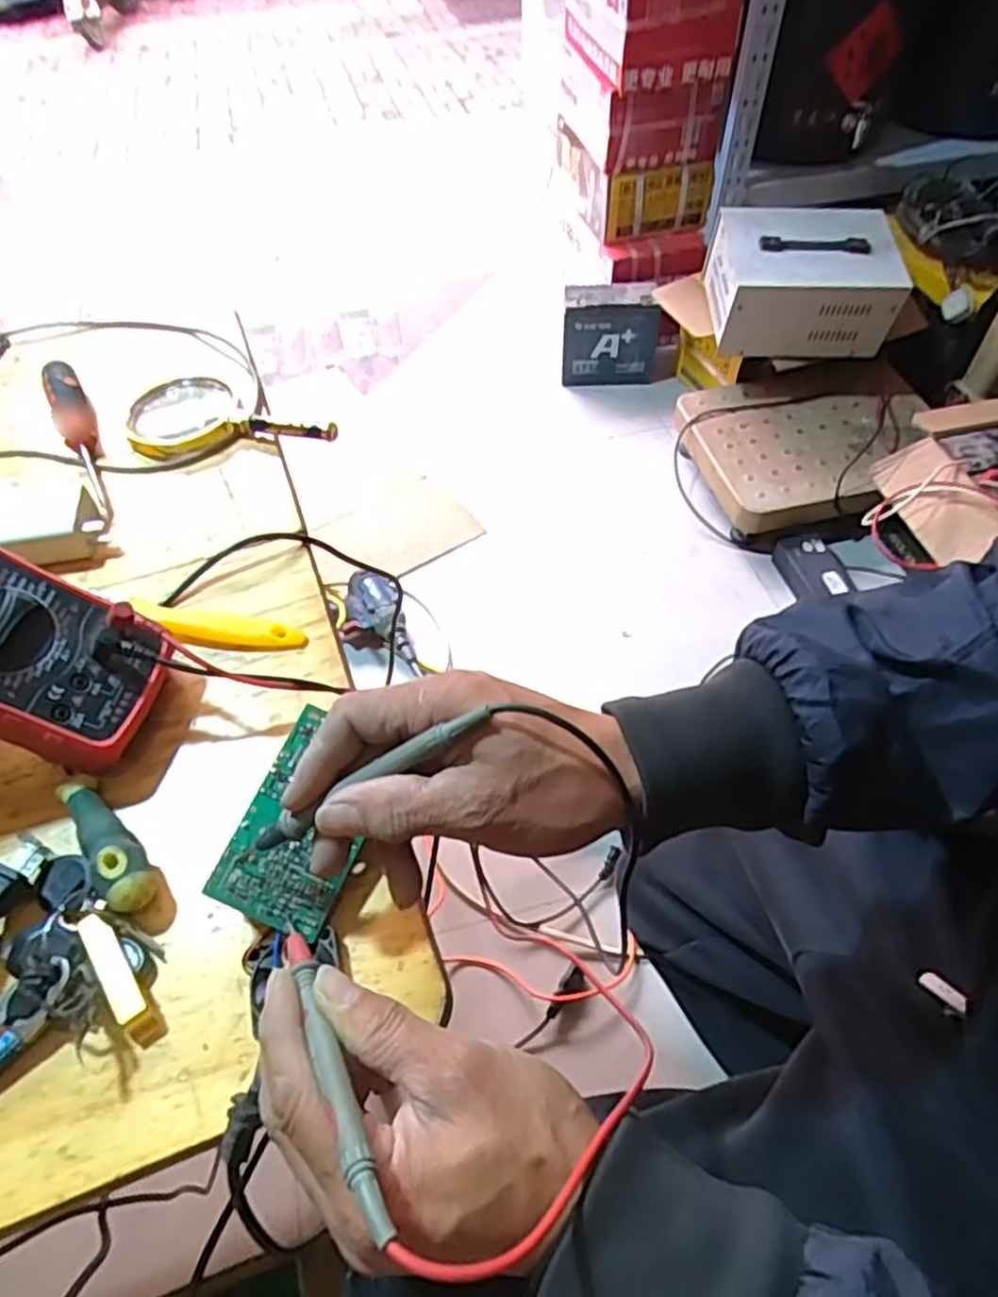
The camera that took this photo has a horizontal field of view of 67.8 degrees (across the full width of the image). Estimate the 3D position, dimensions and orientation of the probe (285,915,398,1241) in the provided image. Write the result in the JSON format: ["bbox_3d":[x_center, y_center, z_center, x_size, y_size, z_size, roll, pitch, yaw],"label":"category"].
[{"bbox_3d":[-0.064,0.145,0.274,0.010,0.012,0.136,-25,30,-15],"label":"probe"}]

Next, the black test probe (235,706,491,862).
[{"bbox_3d":[-0.059,0.057,0.306,0.126,0.008,0.008,-32,53,18],"label":"black test probe"}]

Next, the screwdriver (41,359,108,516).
[{"bbox_3d":[-0.315,-0.163,0.555,0.025,0.026,0.158,-23,57,-14],"label":"screwdriver"}]

